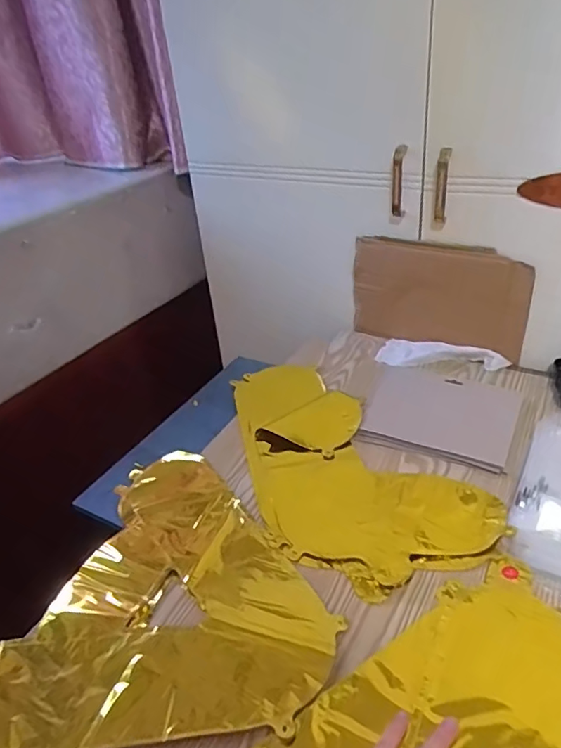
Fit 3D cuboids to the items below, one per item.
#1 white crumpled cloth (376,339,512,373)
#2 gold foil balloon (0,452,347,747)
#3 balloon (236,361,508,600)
[{"bbox_3d":[0.255,-0.031,0.845,0.193,0.020,0.064,8,36,19],"label":"white crumpled cloth"},{"bbox_3d":[-0.173,0.238,0.530,0.354,0.008,0.357,-24,38,-25],"label":"gold foil balloon"},{"bbox_3d":[0.062,0.102,0.701,0.227,0.016,0.422,-17,35,-17],"label":"balloon"}]

